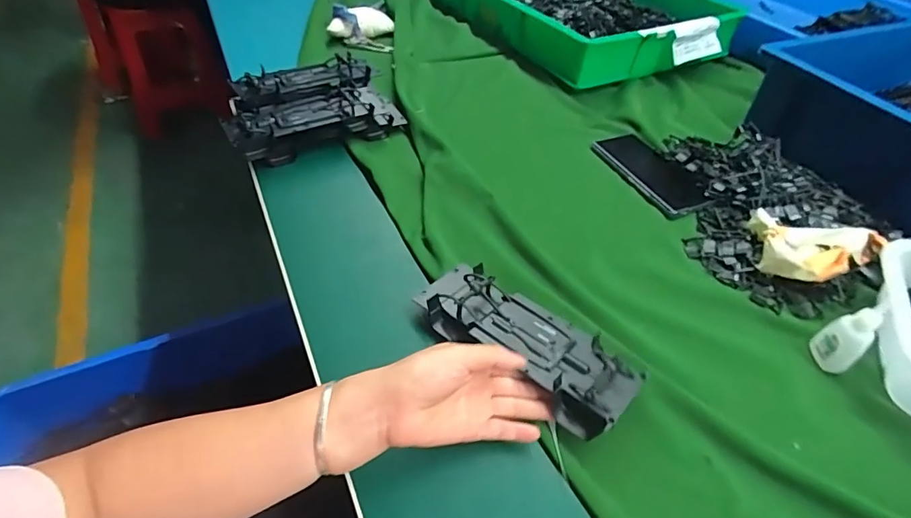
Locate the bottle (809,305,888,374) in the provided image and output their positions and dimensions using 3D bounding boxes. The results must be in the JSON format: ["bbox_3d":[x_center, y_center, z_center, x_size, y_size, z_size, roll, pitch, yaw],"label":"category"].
[{"bbox_3d":[0.330,0.067,0.397,0.024,0.066,0.029,4,46,0],"label":"bottle"}]

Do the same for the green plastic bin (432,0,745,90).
[{"bbox_3d":[0.227,-0.513,0.943,0.381,0.089,0.583,-20,51,-21],"label":"green plastic bin"}]

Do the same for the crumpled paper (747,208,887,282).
[{"bbox_3d":[0.365,-0.004,0.468,0.125,0.029,0.080,12,47,7],"label":"crumpled paper"}]

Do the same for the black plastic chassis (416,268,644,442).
[{"bbox_3d":[0.053,0.064,0.395,0.194,0.026,0.073,32,55,30],"label":"black plastic chassis"}]

